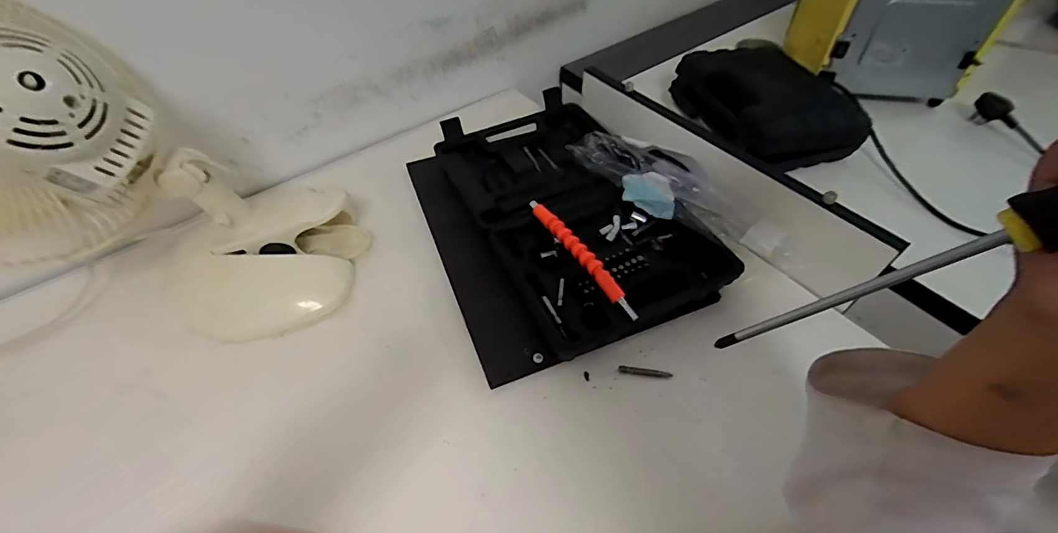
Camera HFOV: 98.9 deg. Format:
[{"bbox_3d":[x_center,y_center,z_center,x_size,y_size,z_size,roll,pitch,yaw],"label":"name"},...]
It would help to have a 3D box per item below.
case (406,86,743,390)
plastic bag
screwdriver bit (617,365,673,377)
[{"bbox_3d":[0.026,-0.071,0.511,0.267,0.046,0.358,-18,54,-14],"label":"case"},{"bbox_3d":[0.155,-0.086,0.498,0.243,0.060,0.056,33,60,22],"label":"plastic bag"},{"bbox_3d":[0.107,0.097,0.417,0.048,0.005,0.006,8,52,6],"label":"screwdriver bit"}]

